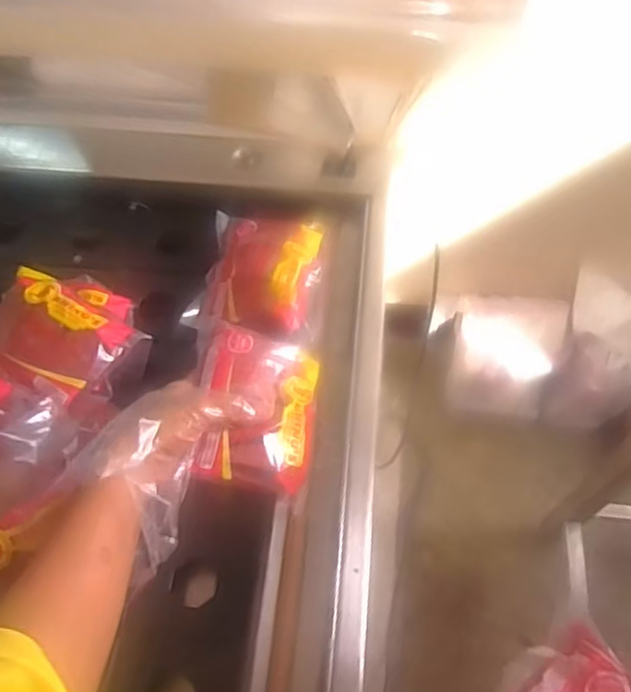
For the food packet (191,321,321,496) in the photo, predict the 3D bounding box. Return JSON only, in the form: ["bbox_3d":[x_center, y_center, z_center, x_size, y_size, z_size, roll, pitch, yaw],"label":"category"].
[{"bbox_3d":[-0.048,0.052,0.543,0.092,0.058,0.130,3,60,4],"label":"food packet"}]

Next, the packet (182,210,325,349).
[{"bbox_3d":[-0.057,-0.067,0.639,0.128,0.032,0.159,2,60,3],"label":"packet"}]

